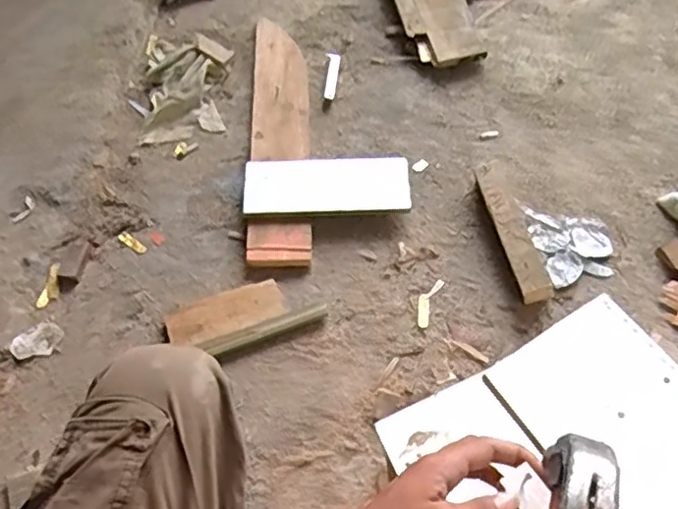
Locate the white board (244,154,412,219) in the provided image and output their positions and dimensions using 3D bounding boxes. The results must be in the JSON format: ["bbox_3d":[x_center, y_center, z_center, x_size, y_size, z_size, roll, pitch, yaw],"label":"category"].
[{"bbox_3d":[-0.019,-0.115,1.024,0.259,0.022,0.121,-3,57,-4],"label":"white board"}]

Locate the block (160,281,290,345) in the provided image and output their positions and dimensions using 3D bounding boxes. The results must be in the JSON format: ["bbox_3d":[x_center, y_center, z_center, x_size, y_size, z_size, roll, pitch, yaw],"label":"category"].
[{"bbox_3d":[-0.166,0.087,0.935,0.173,0.016,0.068,-20,60,-8],"label":"block"}]

